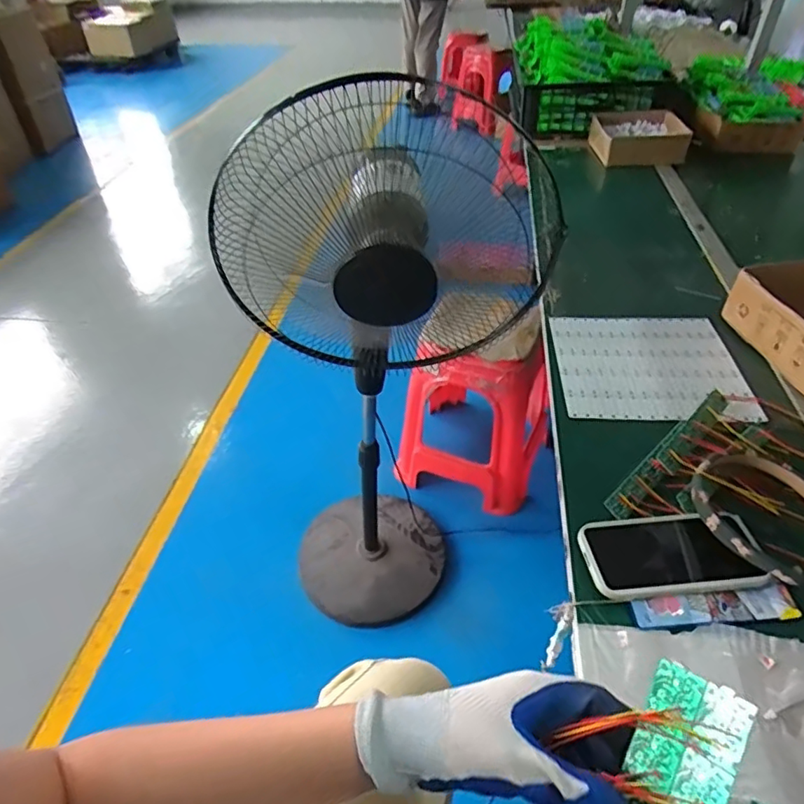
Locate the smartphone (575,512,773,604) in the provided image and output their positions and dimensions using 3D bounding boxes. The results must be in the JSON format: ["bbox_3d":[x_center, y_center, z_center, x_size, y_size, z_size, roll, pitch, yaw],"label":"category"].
[{"bbox_3d":[0.255,0.148,0.543,0.154,0.016,0.085,-7,42,-4],"label":"smartphone"}]

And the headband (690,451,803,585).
[{"bbox_3d":[0.363,0.111,0.563,0.137,0.039,0.128,-2,42,2],"label":"headband"}]

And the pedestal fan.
[{"bbox_3d":[-0.048,0.029,0.996,0.369,1.097,0.358,-14,43,-13],"label":"pedestal fan"}]

